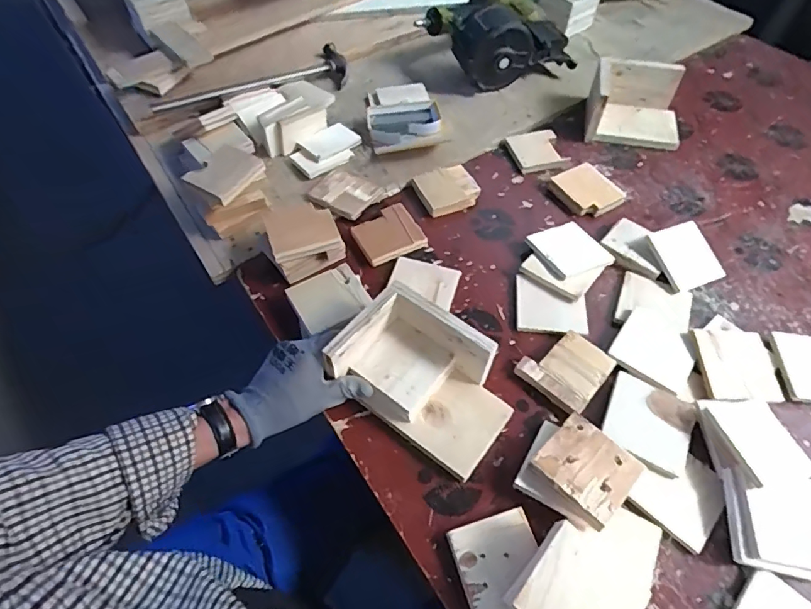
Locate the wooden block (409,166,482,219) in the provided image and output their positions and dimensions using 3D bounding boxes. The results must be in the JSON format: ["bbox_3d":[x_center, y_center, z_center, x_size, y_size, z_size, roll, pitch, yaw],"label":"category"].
[{"bbox_3d":[0.068,-0.183,0.783,0.092,0.023,0.083,-20,58,-11],"label":"wooden block"}]

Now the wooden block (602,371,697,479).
[{"bbox_3d":[0.281,0.139,0.563,0.092,0.009,0.097,22,60,16],"label":"wooden block"}]

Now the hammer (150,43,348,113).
[{"bbox_3d":[-0.268,-0.395,0.898,0.367,0.066,0.089,-30,63,-20],"label":"hammer"}]

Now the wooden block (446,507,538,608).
[{"bbox_3d":[0.095,0.262,0.485,0.084,0.018,0.090,-16,58,-8],"label":"wooden block"}]

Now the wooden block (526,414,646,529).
[{"bbox_3d":[0.192,0.173,0.514,0.091,0.009,0.090,-36,62,-29],"label":"wooden block"}]

